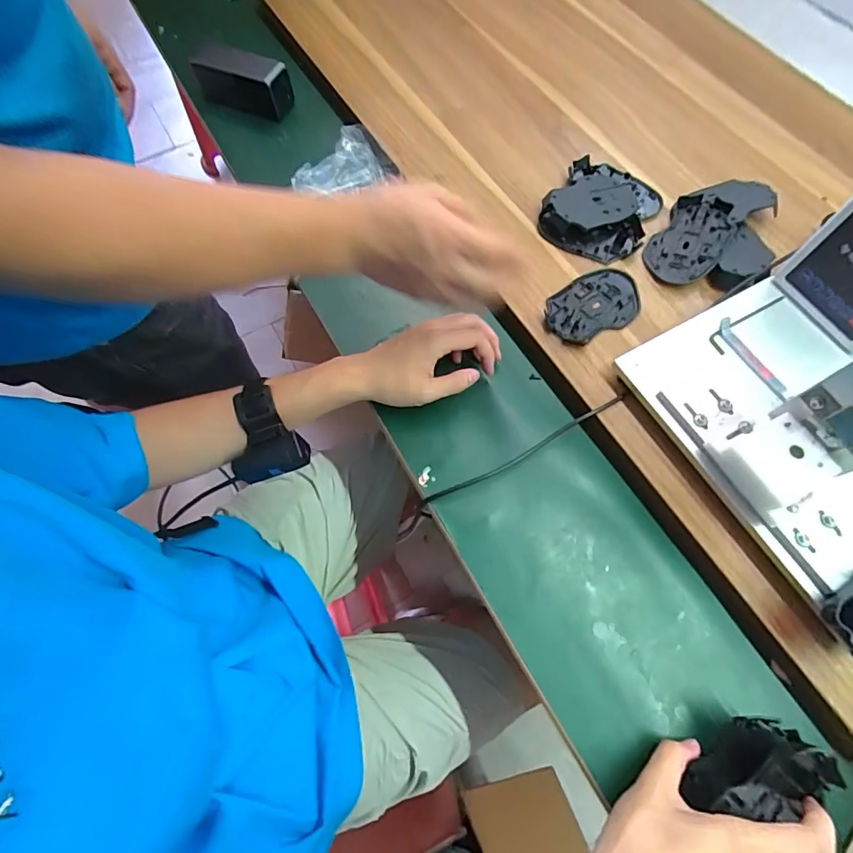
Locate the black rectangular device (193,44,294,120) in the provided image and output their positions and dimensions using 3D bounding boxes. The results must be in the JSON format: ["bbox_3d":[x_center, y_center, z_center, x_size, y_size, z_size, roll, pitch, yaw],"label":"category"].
[{"bbox_3d":[-0.254,-0.472,0.634,0.133,0.059,0.042,21,69,9],"label":"black rectangular device"}]

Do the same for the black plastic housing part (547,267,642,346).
[{"bbox_3d":[0.181,-0.131,0.504,0.113,0.009,0.070,-25,69,-9],"label":"black plastic housing part"}]

